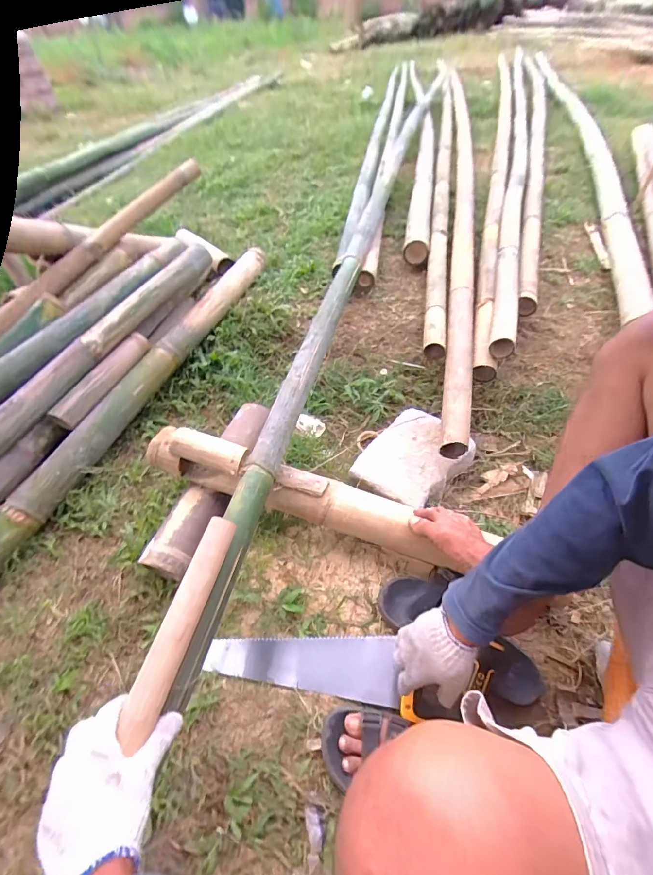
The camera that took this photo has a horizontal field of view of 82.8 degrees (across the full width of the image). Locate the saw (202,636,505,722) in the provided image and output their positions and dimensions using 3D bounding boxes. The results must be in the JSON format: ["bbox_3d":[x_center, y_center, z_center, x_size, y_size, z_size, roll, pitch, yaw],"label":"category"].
[{"bbox_3d":[0.026,0.382,0.616,0.480,0.045,0.100,1,49,10],"label":"saw"}]

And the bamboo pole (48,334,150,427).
[{"bbox_3d":[-0.556,-0.158,0.939,0.050,0.053,0.311,15,52,19],"label":"bamboo pole"}]

